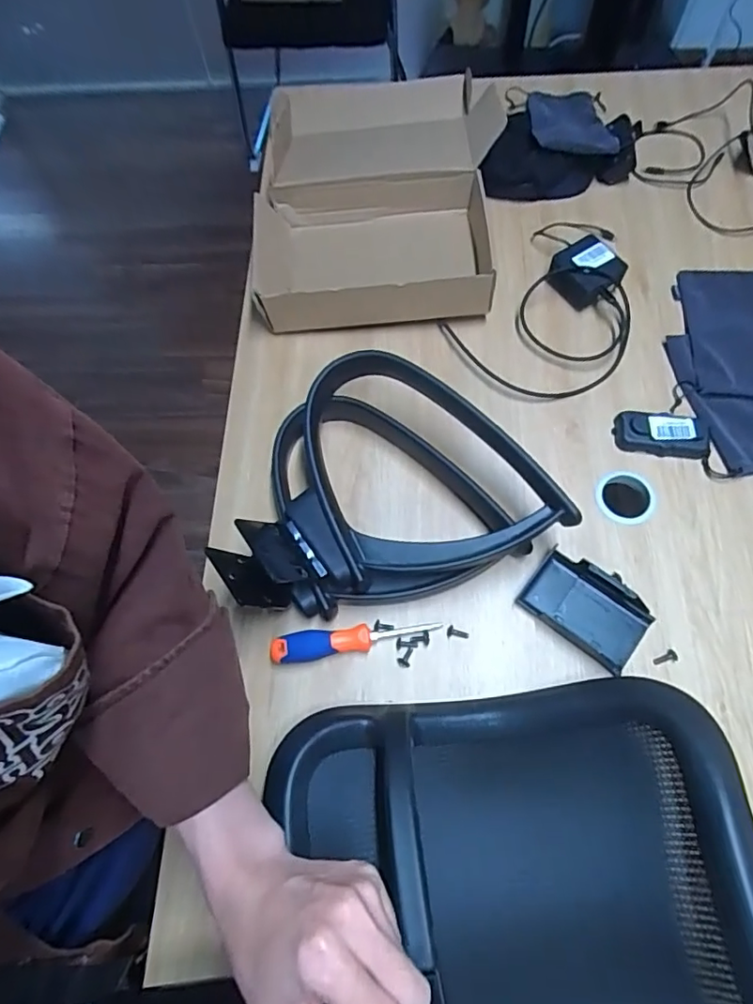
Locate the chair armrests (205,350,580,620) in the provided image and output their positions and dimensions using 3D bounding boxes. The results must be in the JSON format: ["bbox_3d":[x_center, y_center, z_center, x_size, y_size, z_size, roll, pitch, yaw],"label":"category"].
[{"bbox_3d":[0.013,-0.031,0.605,0.341,0.098,0.266,-11,68,-3],"label":"chair armrests"}]

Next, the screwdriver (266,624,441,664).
[{"bbox_3d":[-0.022,0.149,0.581,0.179,0.024,0.030,-7,68,-1],"label":"screwdriver"}]

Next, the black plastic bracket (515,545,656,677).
[{"bbox_3d":[0.225,0.114,0.578,0.127,0.029,0.082,37,74,15],"label":"black plastic bracket"}]

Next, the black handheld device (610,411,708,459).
[{"bbox_3d":[0.347,-0.084,0.656,0.105,0.024,0.050,7,68,5],"label":"black handheld device"}]

